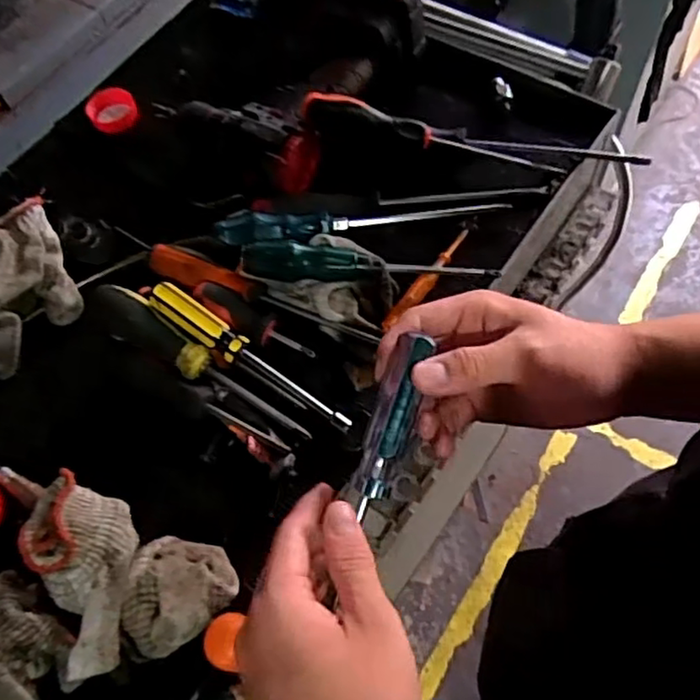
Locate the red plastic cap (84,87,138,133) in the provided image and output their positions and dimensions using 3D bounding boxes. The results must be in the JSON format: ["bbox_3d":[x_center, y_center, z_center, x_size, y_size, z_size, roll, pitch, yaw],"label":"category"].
[{"bbox_3d":[-0.232,-0.234,0.646,0.046,0.018,0.042,-3,62,5],"label":"red plastic cap"}]

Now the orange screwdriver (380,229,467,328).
[{"bbox_3d":[0.061,-0.056,0.521,0.012,0.014,0.107,33,70,21],"label":"orange screwdriver"}]

